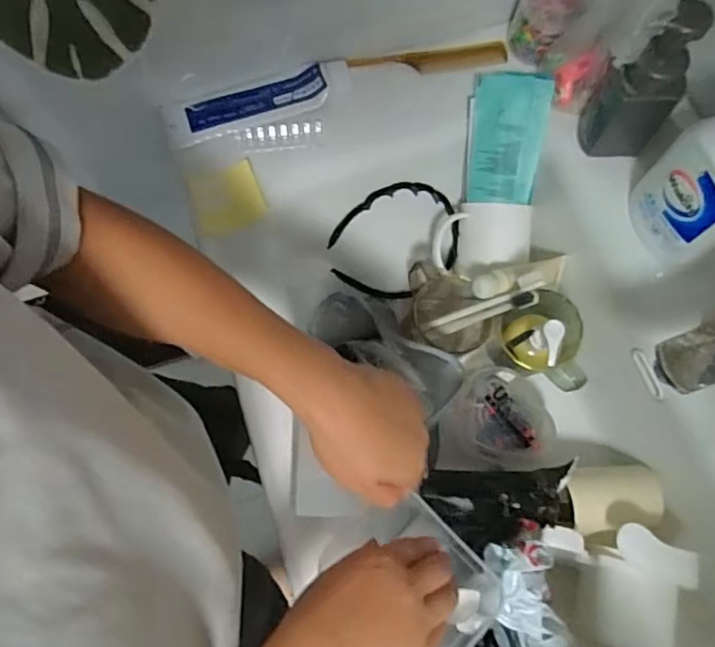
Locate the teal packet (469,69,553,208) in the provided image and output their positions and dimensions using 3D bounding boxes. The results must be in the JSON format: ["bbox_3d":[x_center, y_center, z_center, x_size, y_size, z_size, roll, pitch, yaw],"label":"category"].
[{"bbox_3d":[0.150,-0.182,0.571,0.070,0.015,0.122,7,115,10],"label":"teal packet"}]

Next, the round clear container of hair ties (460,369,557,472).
[{"bbox_3d":[0.155,0.100,0.608,0.097,0.054,0.109,-17,74,-6],"label":"round clear container of hair ties"}]

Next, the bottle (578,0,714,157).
[{"bbox_3d":[0.249,-0.201,0.496,0.061,0.153,0.051,12,73,2],"label":"bottle"}]

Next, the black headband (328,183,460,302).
[{"bbox_3d":[0.043,-0.087,0.630,0.144,0.124,0.032,-16,33,-9],"label":"black headband"}]

